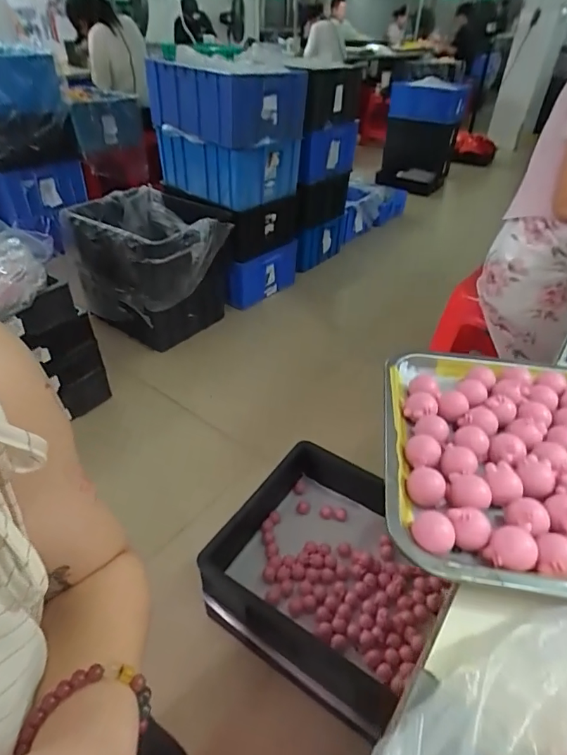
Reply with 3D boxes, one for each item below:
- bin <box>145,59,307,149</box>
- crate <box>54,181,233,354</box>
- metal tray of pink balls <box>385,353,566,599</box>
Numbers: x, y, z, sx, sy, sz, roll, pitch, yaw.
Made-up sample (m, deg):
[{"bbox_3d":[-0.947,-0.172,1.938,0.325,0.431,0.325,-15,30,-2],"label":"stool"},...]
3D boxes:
[{"bbox_3d":[-0.206,-1.005,1.610,0.465,0.209,0.373,31,48,31],"label":"bin"},{"bbox_3d":[-0.521,-0.440,1.782,0.551,0.462,0.402,25,46,26],"label":"crate"},{"bbox_3d":[0.269,0.070,0.384,0.360,0.030,0.254,5,40,4],"label":"metal tray of pink balls"}]

